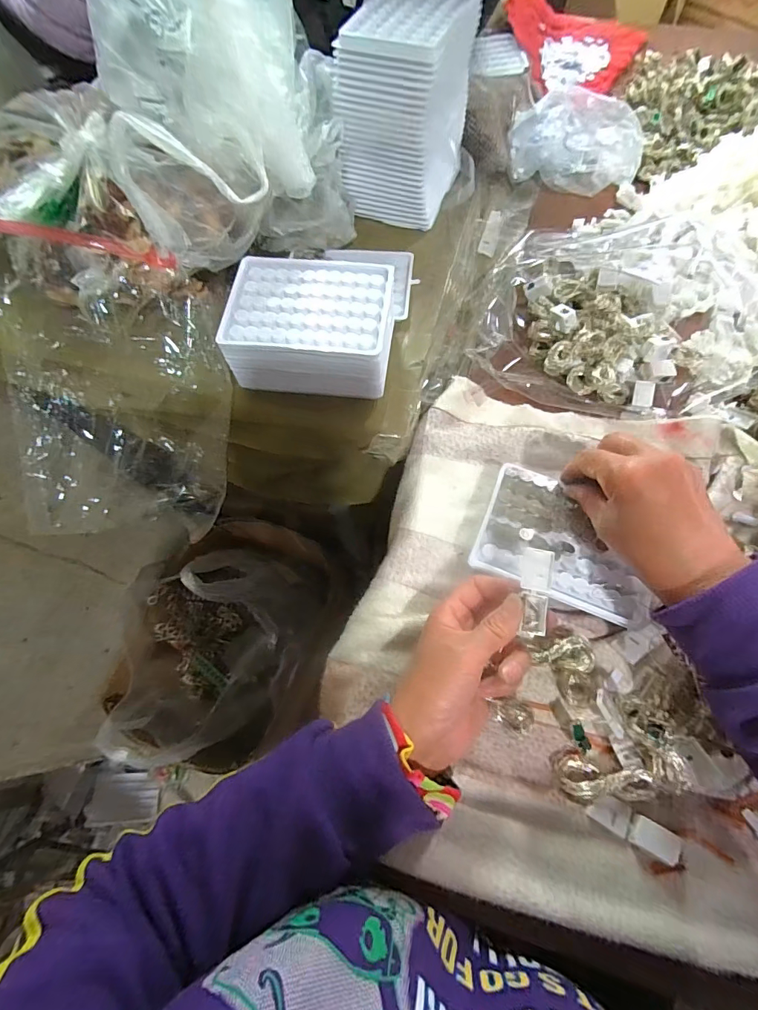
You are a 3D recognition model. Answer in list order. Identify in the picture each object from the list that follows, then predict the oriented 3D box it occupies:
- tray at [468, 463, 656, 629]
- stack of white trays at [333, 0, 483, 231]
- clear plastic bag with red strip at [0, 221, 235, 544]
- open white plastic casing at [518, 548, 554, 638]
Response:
[{"bbox_3d":[0.147,0.029,0.334,0.131,0.011,0.088,21,70,11],"label":"tray"},{"bbox_3d":[0.029,-0.393,0.435,0.104,0.145,0.134,14,69,8],"label":"stack of white trays"},{"bbox_3d":[-0.232,-0.088,0.399,0.199,0.263,0.050,10,26,0],"label":"clear plastic bag with red strip"},{"bbox_3d":[0.104,0.058,0.288,0.019,0.013,0.056,4,88,4],"label":"open white plastic casing"}]

